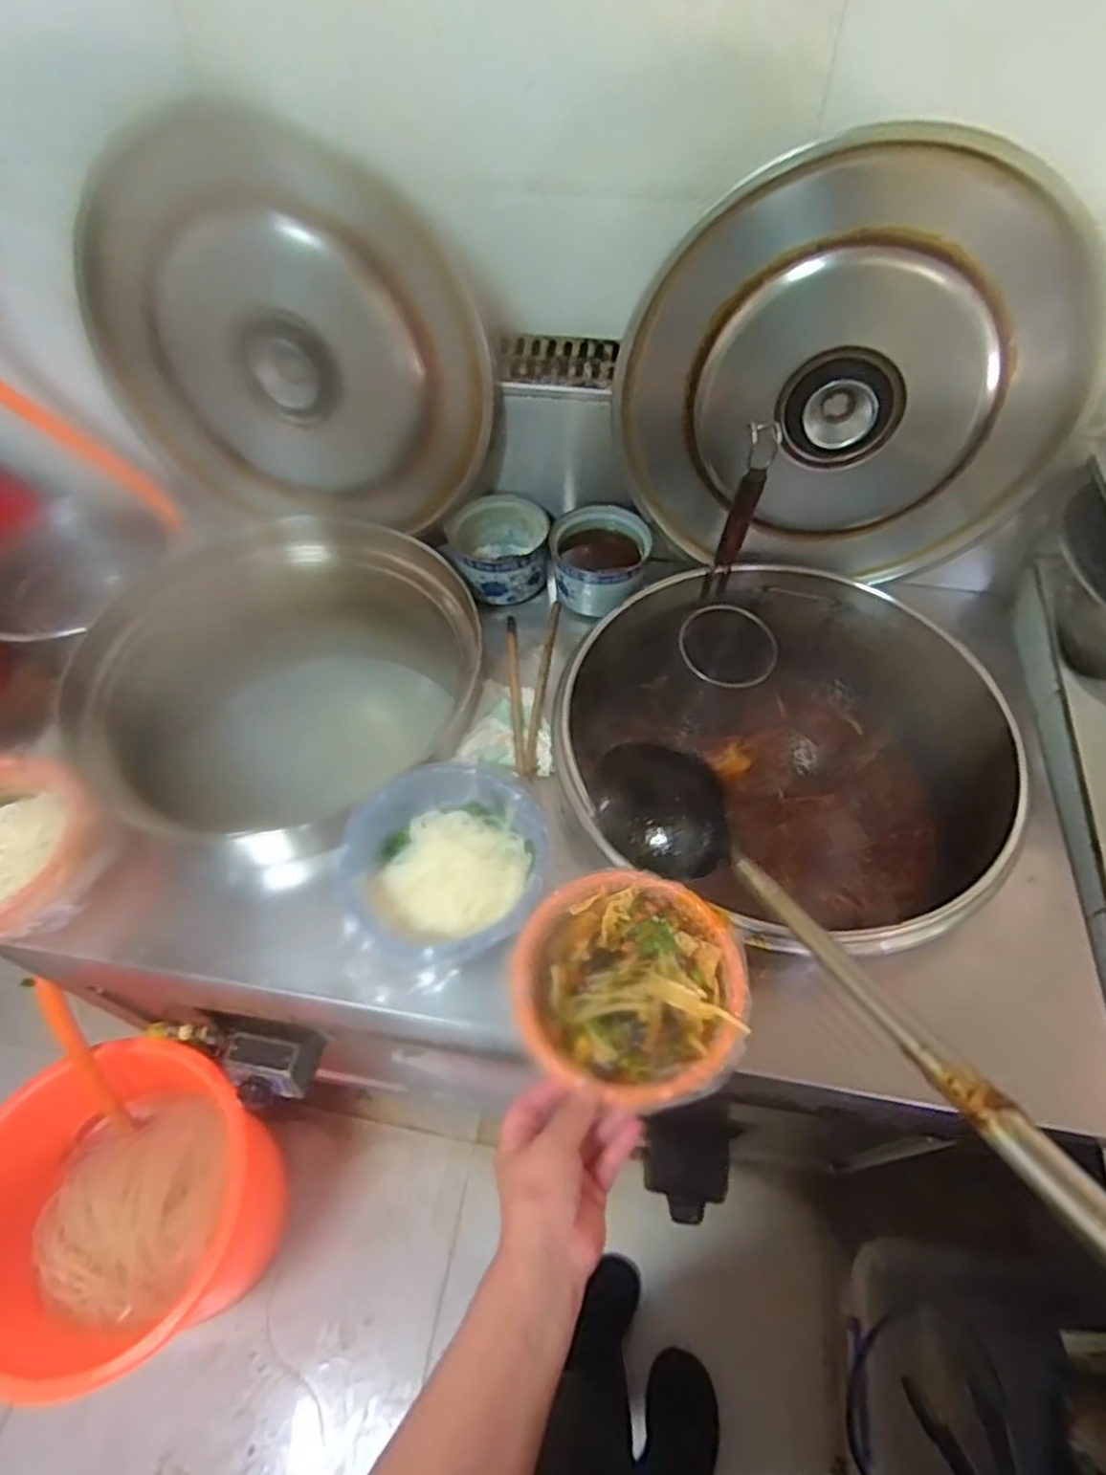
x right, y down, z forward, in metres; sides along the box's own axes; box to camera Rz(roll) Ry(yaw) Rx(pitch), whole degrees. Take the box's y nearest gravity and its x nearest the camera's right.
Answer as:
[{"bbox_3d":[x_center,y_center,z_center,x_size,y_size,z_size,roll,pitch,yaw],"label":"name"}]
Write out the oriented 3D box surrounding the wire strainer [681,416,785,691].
[{"bbox_3d":[0.199,-0.198,0.813,0.109,0.275,0.085,-7,32,-4],"label":"wire strainer"}]

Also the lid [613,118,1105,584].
[{"bbox_3d":[0.289,-0.340,0.743,0.440,0.419,0.111,9,45,7],"label":"lid"}]

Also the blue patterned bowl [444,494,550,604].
[{"bbox_3d":[-0.064,-0.231,0.907,0.117,0.068,0.131,0,55,1],"label":"blue patterned bowl"}]

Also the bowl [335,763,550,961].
[{"bbox_3d":[-0.097,0.118,0.674,0.185,0.071,0.176,26,60,18],"label":"bowl"}]

